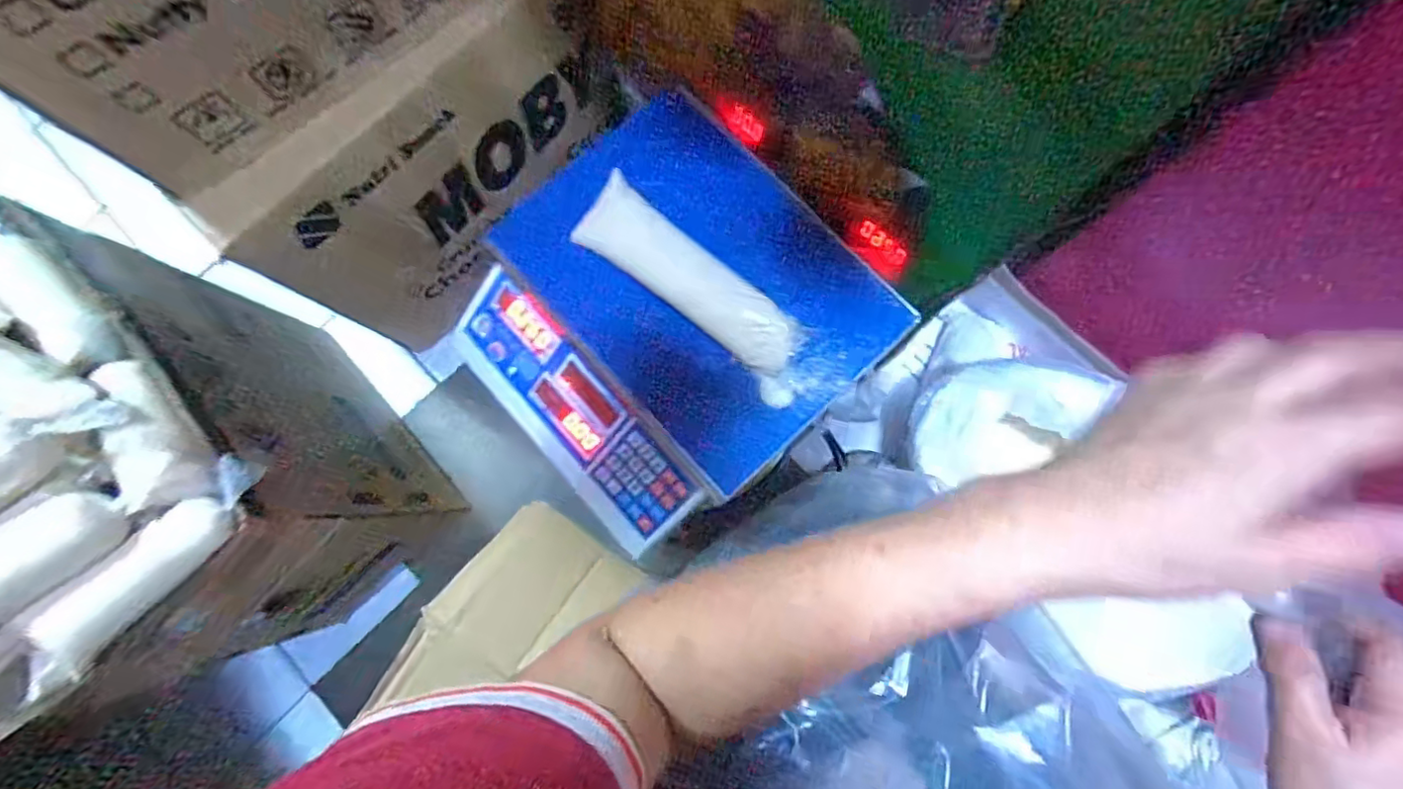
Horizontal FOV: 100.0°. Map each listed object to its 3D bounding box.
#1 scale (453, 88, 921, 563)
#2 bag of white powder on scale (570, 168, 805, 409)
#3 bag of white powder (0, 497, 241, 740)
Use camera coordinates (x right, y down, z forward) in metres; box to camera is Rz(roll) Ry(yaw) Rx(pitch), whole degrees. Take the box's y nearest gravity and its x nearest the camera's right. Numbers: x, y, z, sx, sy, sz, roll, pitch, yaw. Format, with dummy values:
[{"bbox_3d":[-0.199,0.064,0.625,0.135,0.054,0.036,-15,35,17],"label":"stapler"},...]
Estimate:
[{"bbox_3d":[-0.030,-0.067,0.509,0.314,0.102,0.301,-42,82,-7],"label":"scale"},{"bbox_3d":[-0.003,-0.085,0.486,0.220,0.032,0.060,39,82,7],"label":"bag of white powder on scale"},{"bbox_3d":[-0.432,0.152,0.418,0.042,0.042,0.208,43,83,8],"label":"bag of white powder"}]

